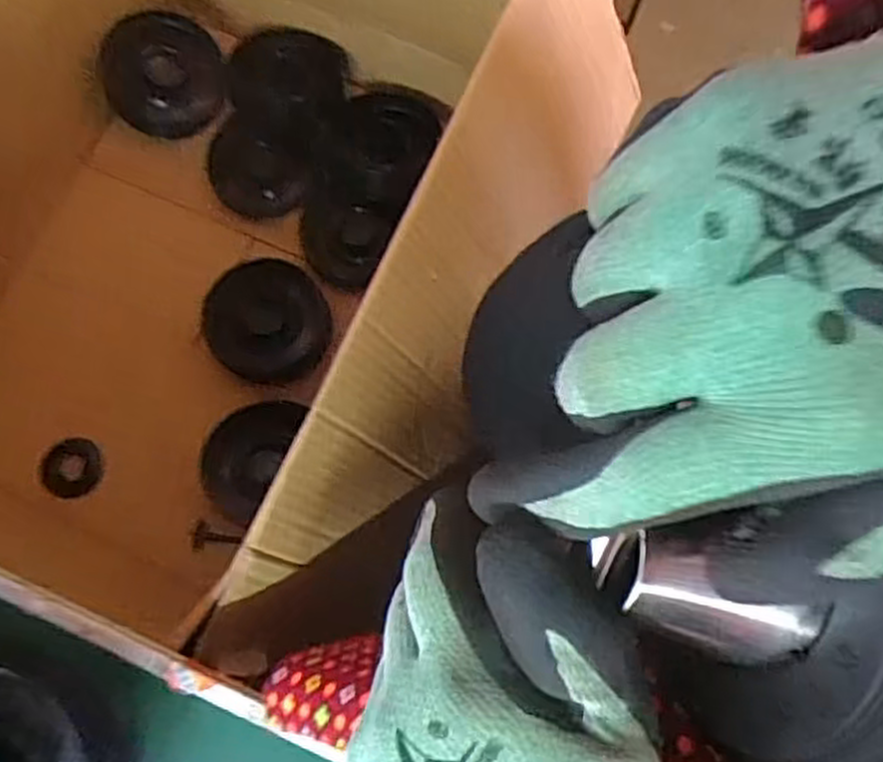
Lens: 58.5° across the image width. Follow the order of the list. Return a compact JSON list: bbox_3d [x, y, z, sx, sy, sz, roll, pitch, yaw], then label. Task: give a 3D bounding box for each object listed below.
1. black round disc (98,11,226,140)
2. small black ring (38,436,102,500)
[{"bbox_3d":[-0.300,-0.329,0.850,0.124,0.041,0.130,0,76,1],"label":"black round disc"},{"bbox_3d":[-0.380,0.088,0.809,0.057,0.014,0.062,0,76,1],"label":"small black ring"}]

